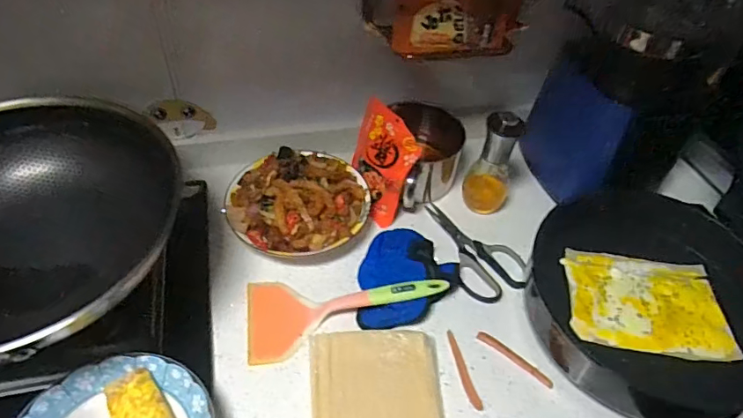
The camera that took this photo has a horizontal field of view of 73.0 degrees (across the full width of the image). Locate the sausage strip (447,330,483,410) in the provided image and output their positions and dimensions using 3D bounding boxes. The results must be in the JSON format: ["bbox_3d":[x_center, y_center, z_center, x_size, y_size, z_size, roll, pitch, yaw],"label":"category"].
[{"bbox_3d":[0.107,0.189,0.592,0.013,0.006,0.096,-9,47,-14],"label":"sausage strip"}]

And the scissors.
[{"bbox_3d":[0.154,0.052,0.715,0.098,0.019,0.181,-7,44,-12],"label":"scissors"}]

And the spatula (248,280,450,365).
[{"bbox_3d":[-0.029,0.117,0.620,0.246,0.040,0.103,-5,47,-10],"label":"spatula"}]

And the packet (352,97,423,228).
[{"bbox_3d":[0.012,-0.063,0.717,0.101,0.151,0.013,35,30,27],"label":"packet"}]

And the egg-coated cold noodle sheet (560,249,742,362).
[{"bbox_3d":[0.337,0.112,0.617,0.179,0.011,0.137,7,46,5],"label":"egg-coated cold noodle sheet"}]

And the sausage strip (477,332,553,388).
[{"bbox_3d":[0.173,0.180,0.605,0.100,0.004,0.016,34,52,25],"label":"sausage strip"}]

